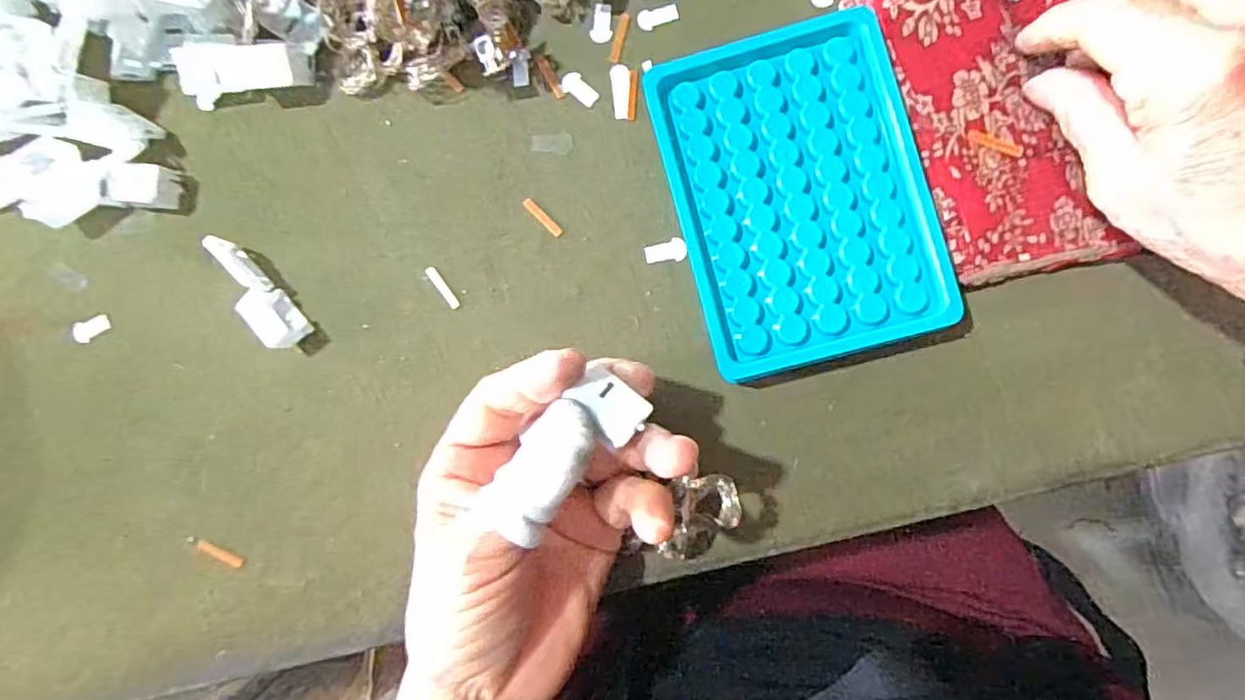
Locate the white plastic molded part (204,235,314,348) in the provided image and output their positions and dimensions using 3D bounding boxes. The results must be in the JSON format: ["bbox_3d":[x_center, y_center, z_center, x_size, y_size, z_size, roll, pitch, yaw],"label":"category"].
[{"bbox_3d":[-0.163,-0.024,0.273,0.015,0.020,0.055,-45,84,3],"label":"white plastic molded part"}]

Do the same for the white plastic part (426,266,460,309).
[{"bbox_3d":[-0.080,-0.028,0.273,0.004,0.004,0.022,-36,85,4],"label":"white plastic part"}]

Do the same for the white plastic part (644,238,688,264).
[{"bbox_3d":[0.018,-0.043,0.265,0.018,0.004,0.010,-6,87,6],"label":"white plastic part"}]

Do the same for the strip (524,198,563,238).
[{"bbox_3d":[-0.035,-0.059,0.271,0.004,0.004,0.022,-45,84,3],"label":"strip"}]

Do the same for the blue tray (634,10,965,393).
[{"bbox_3d":[0.071,-0.062,0.253,0.095,0.018,0.132,-14,87,6],"label":"blue tray"}]

